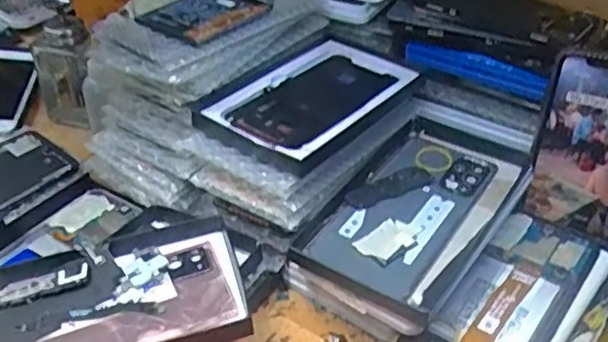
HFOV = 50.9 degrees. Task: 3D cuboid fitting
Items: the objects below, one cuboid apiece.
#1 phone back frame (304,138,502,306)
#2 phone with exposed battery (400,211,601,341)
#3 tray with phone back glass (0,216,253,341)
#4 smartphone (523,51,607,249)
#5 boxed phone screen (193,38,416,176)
[{"bbox_3d":[0.074,0.024,0.447,0.076,0.005,0.153,26,48,24],"label":"phone back frame"},{"bbox_3d":[0.137,0.084,0.416,0.072,0.011,0.155,33,52,29],"label":"phone with exposed battery"},{"bbox_3d":[-0.128,0.083,0.391,0.177,0.021,0.110,-10,39,-14],"label":"tray with phone back glass"},{"bbox_3d":[0.210,-0.016,0.468,0.070,0.133,0.005,16,23,17],"label":"smartphone"},{"bbox_3d":[0.012,-0.057,0.481,0.095,0.019,0.175,31,44,24],"label":"boxed phone screen"}]

